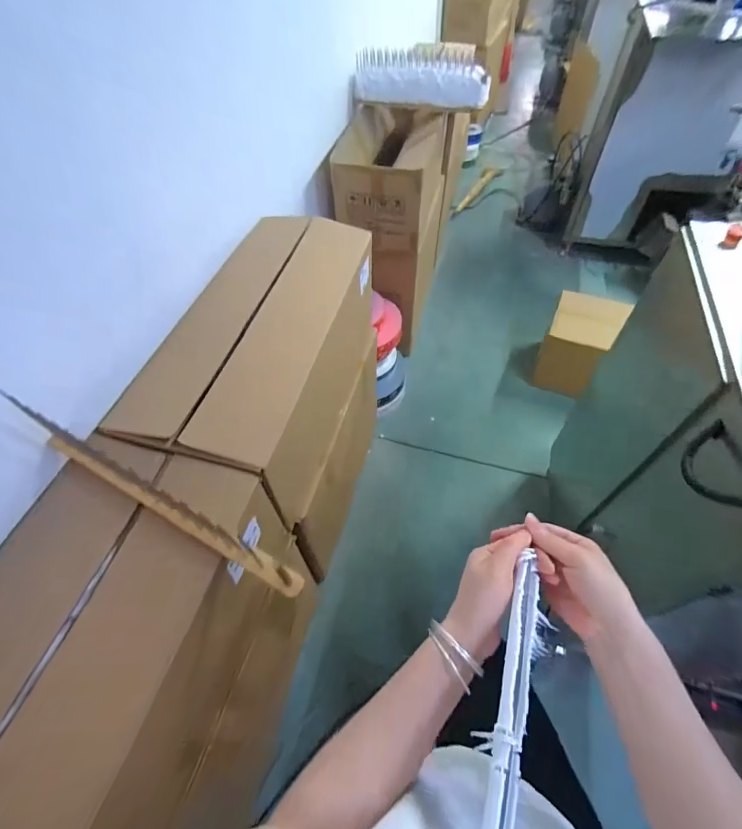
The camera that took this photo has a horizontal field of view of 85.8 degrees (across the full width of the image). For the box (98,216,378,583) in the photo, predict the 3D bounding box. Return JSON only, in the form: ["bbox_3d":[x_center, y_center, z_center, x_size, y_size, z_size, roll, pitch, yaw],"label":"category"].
[{"bbox_3d":[-0.211,0.018,1.136,0.317,0.813,0.690,10,55,10],"label":"box"}]

